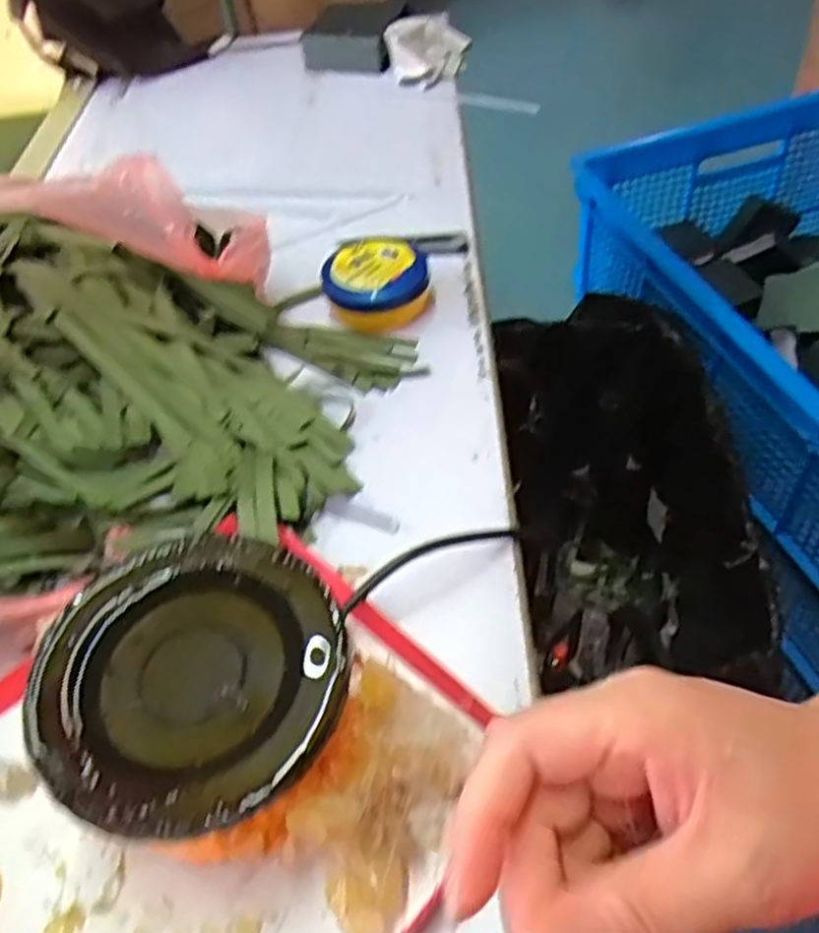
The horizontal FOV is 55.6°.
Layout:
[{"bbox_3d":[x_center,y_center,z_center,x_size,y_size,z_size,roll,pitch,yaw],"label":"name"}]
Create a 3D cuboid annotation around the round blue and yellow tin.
[{"bbox_3d":[-0.022,-0.124,0.527,0.071,0.035,0.063,-7,49,1],"label":"round blue and yellow tin"}]

